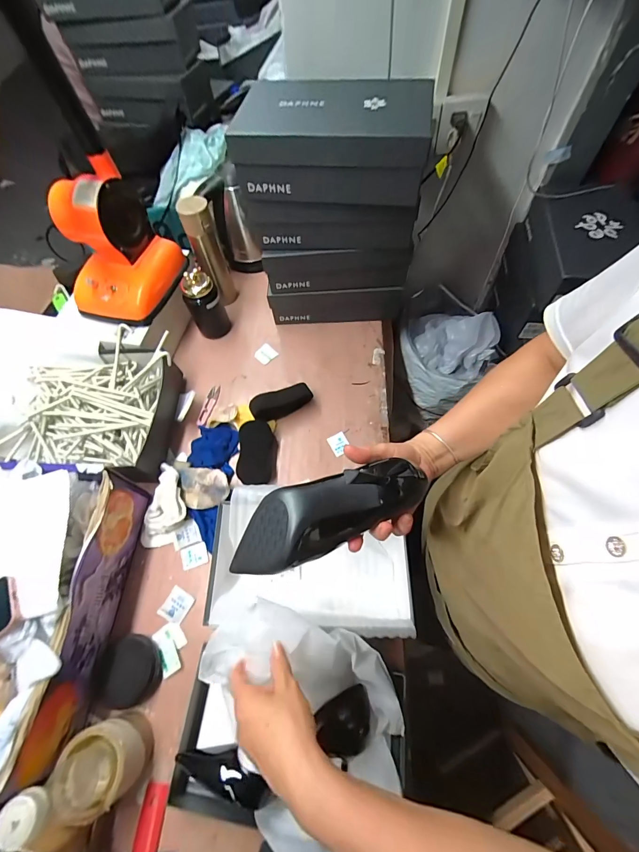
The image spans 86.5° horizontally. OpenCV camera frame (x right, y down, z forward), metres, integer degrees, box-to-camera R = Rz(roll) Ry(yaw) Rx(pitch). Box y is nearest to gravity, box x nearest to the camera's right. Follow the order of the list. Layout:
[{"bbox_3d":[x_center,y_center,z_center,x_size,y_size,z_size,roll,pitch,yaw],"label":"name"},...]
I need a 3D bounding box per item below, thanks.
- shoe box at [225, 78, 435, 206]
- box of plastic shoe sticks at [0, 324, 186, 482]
[{"bbox_3d":[0.026,-0.484,0.565,0.295,0.100,0.218,7,64,7],"label":"shoe box"},{"bbox_3d":[-0.457,-0.039,0.696,0.304,0.100,0.294,-1,63,3],"label":"box of plastic shoe sticks"}]

